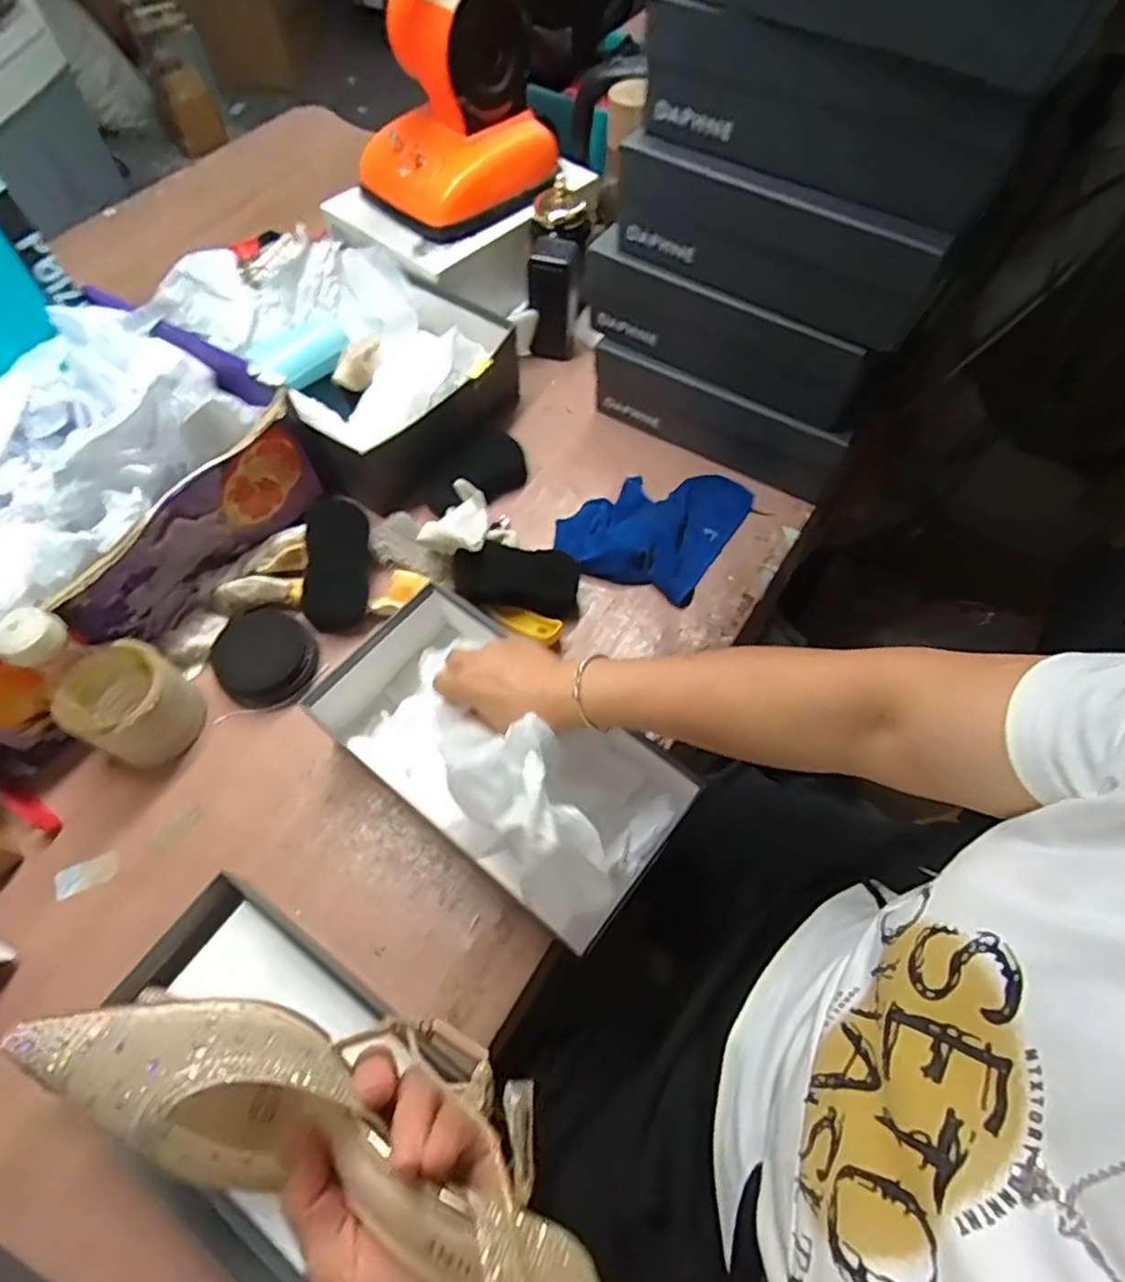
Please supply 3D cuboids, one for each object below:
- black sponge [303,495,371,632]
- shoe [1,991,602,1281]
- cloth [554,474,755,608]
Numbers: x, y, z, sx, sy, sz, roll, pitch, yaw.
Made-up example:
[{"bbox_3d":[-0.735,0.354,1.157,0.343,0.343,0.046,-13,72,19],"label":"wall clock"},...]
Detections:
[{"bbox_3d":[-0.229,-0.078,0.670,0.061,0.020,0.130,2,90,1],"label":"black sponge"},{"bbox_3d":[-0.087,0.199,0.259,0.234,0.076,0.107,29,65,12],"label":"shoe"},{"bbox_3d":[0.102,-0.137,0.728,0.162,0.027,0.195,30,65,15],"label":"cloth"}]

